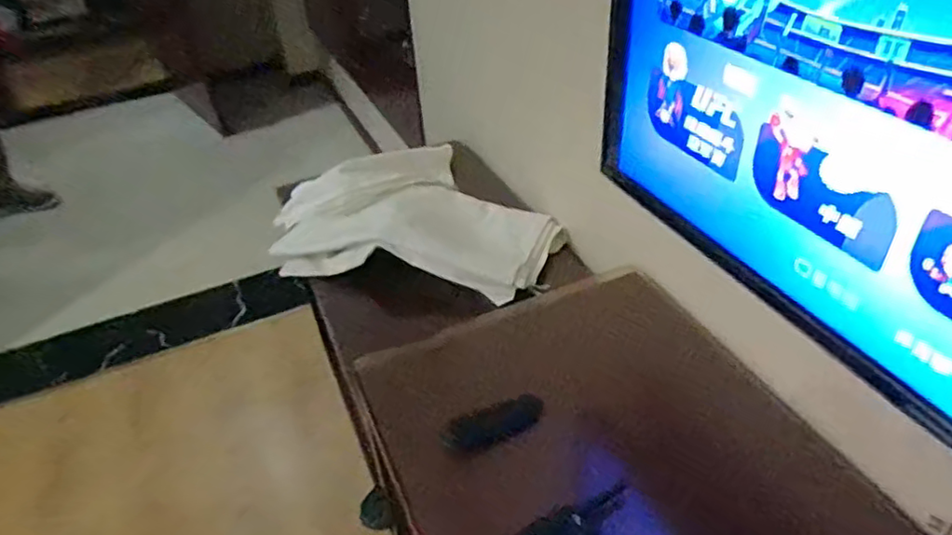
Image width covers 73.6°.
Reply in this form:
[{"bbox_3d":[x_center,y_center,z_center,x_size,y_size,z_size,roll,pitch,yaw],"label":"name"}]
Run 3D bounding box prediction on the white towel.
[{"bbox_3d":[-0.117,-0.129,1.355,0.587,0.109,0.416,12,41,20],"label":"white towel"}]

